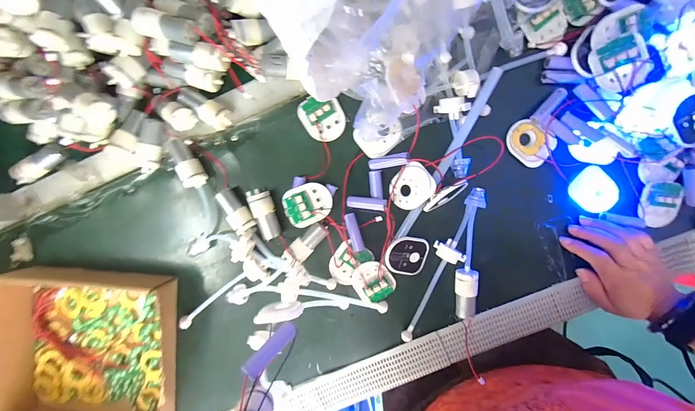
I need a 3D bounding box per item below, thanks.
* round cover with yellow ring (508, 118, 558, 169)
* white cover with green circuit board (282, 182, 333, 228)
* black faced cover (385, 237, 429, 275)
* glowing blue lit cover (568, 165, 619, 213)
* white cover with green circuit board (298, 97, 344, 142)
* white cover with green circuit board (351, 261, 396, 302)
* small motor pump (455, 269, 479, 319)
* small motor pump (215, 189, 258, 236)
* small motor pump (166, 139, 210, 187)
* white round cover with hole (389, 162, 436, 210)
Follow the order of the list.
[{"bbox_3d":[0.230,-0.080,0.385,0.059,0.007,0.045,36,96,-1],"label":"round cover with yellow ring"},{"bbox_3d":[-0.050,-0.002,0.381,0.059,0.011,0.050,-27,93,5],"label":"white cover with green circuit board"},{"bbox_3d":[0.076,0.066,0.395,0.057,0.008,0.051,7,102,-22],"label":"black faced cover"},{"bbox_3d":[0.317,-0.020,0.391,0.061,0.007,0.048,33,96,-1],"label":"glowing blue lit cover"},{"bbox_3d":[-0.031,-0.113,0.385,0.050,0.014,0.061,-37,92,5],"label":"white cover with green circuit board"},{"bbox_3d":[0.034,0.100,0.404,0.050,0.017,0.056,-33,93,5],"label":"white cover with green circuit board"},{"bbox_3d":[0.155,0.115,0.399,0.027,0.024,0.063,-2,95,3],"label":"small motor pump"},{"bbox_3d":[-0.143,0.006,0.393,0.025,0.023,0.059,-36,93,5],"label":"small motor pump"},{"bbox_3d":[-0.205,-0.054,0.393,0.025,0.024,0.067,-25,93,4],"label":"small motor pump"},{"bbox_3d":[0.078,-0.022,0.378,0.053,0.005,0.053,4,98,32],"label":"white round cover with hole"}]

